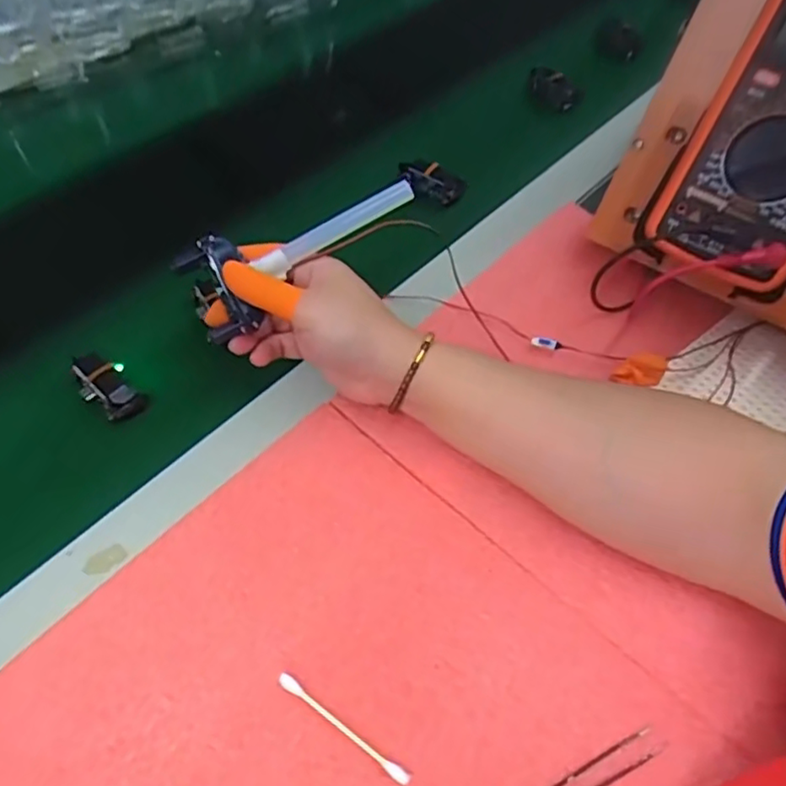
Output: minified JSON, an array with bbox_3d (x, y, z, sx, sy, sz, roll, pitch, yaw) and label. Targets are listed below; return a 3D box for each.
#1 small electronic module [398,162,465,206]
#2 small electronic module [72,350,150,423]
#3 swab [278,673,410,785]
[{"bbox_3d":[0.030,-0.175,0.519,0.060,0.025,0.011,32,59,17],"label":"small electronic module"},{"bbox_3d":[-0.176,-0.004,0.390,0.051,0.012,0.026,41,60,9],"label":"small electronic module"},{"bbox_3d":[-0.023,0.153,0.289,0.073,0.004,0.006,32,58,17],"label":"swab"}]

